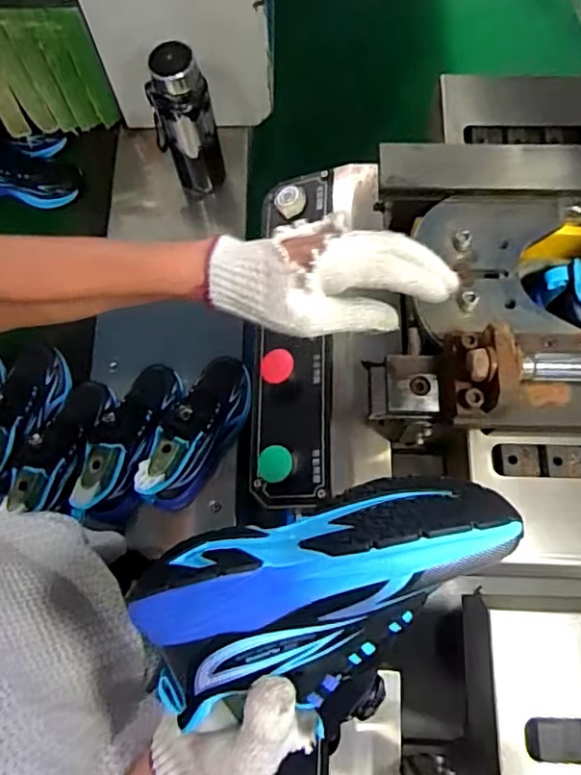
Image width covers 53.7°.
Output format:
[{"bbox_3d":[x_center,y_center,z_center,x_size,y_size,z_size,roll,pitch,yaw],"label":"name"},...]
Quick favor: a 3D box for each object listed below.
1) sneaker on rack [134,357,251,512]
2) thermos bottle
[{"bbox_3d":[-0.128,0.051,0.800,0.088,0.095,0.242,27,60,9],"label":"sneaker on rack"},{"bbox_3d":[-0.165,-0.409,0.913,0.085,0.248,0.082,0,71,0],"label":"thermos bottle"}]

